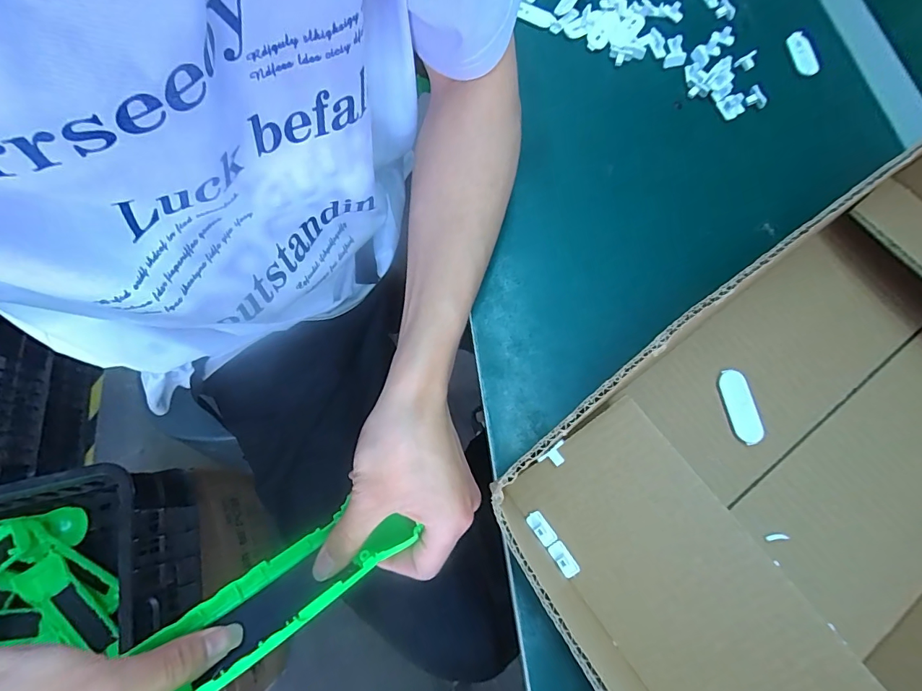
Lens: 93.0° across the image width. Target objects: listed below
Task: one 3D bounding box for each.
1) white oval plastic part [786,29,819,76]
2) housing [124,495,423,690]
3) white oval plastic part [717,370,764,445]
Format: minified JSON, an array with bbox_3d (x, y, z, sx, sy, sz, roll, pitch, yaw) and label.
[{"bbox_3d":[0.314,-0.269,0.402,0.016,0.009,0.056,1,71,-1],"label":"white oval plastic part"},{"bbox_3d":[-0.096,0.136,0.243,0.148,0.031,0.042,-25,72,-30],"label":"housing"},{"bbox_3d":[0.190,0.041,0.297,0.020,0.007,0.049,-8,71,-4],"label":"white oval plastic part"}]

